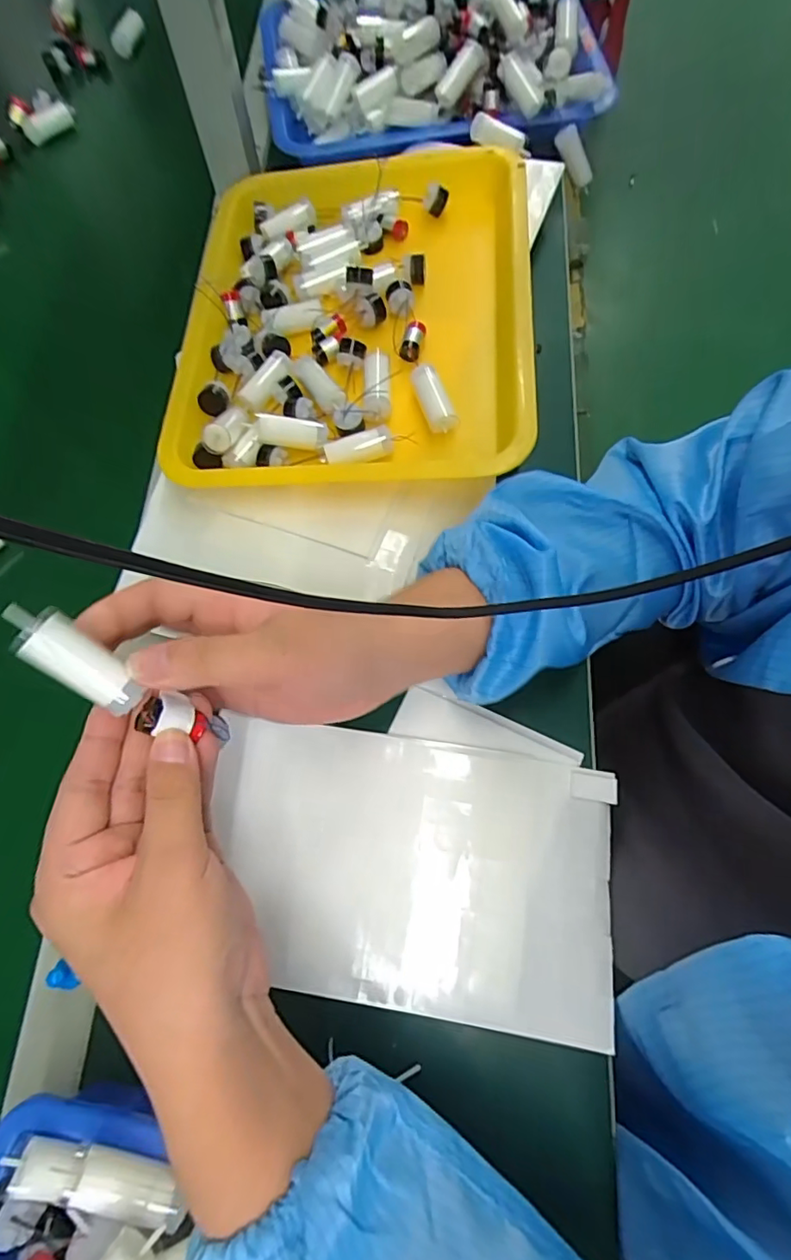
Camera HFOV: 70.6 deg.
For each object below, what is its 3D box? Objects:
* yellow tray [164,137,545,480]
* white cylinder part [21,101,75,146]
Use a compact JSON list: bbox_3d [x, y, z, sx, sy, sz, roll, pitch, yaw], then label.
[{"bbox_3d":[-0.032,-0.250,0.429,0.266,0.044,0.335,3,71,3],"label":"yellow tray"},{"bbox_3d":[-0.364,-0.534,0.586,0.062,0.018,0.025,-13,70,11],"label":"white cylinder part"}]

